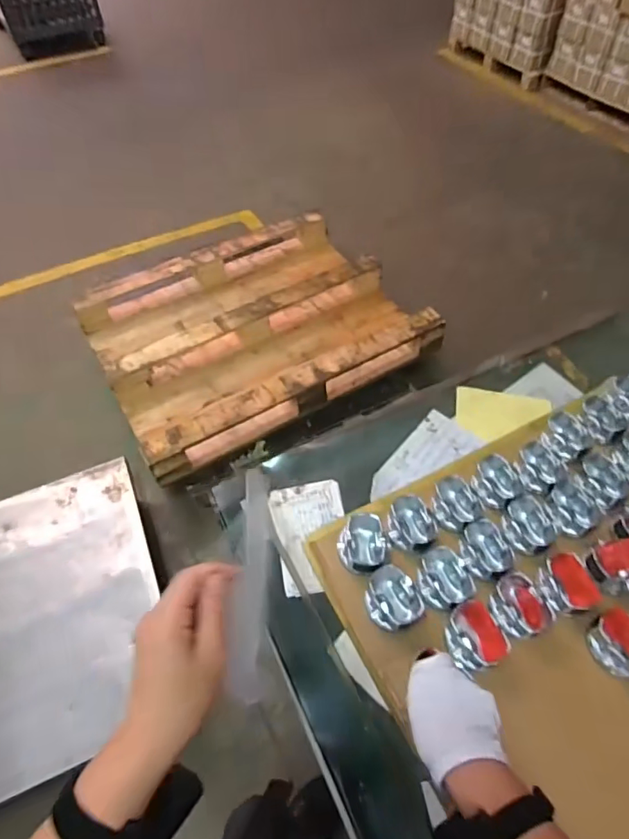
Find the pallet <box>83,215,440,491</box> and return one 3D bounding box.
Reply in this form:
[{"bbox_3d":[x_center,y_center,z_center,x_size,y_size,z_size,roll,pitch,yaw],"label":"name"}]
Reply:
[{"bbox_3d":[-0.213,-0.359,1.793,1.086,0.125,0.854,-26,58,-17],"label":"pallet"}]

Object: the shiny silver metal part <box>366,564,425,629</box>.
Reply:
[{"bbox_3d":[0.095,0.224,0.617,0.064,0.032,0.074,-37,61,-23],"label":"shiny silver metal part"}]

